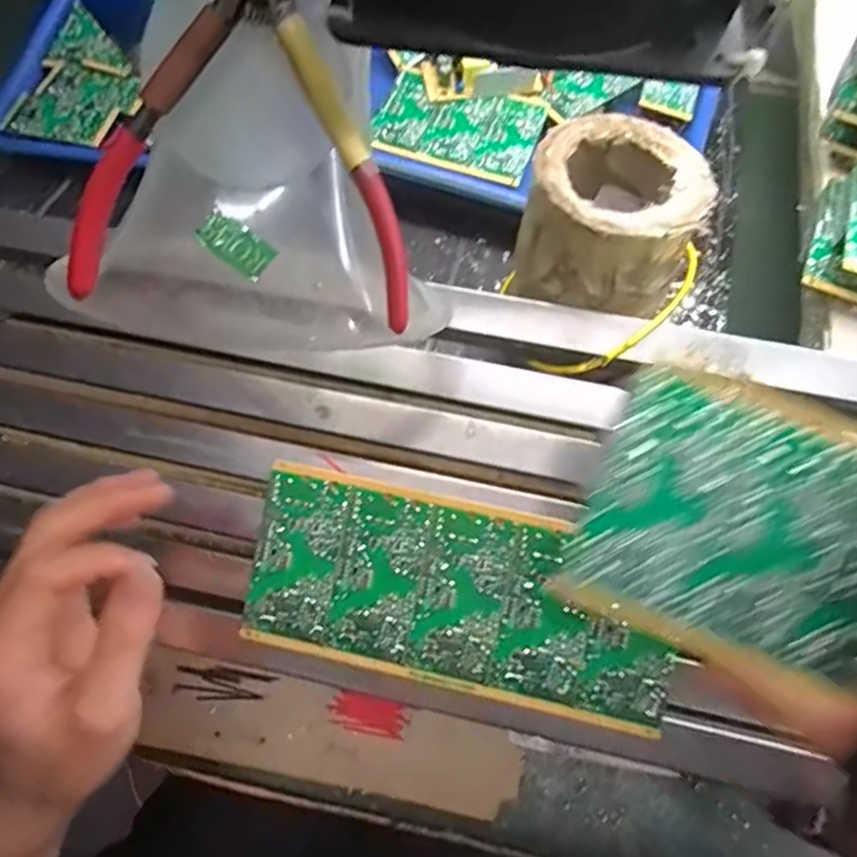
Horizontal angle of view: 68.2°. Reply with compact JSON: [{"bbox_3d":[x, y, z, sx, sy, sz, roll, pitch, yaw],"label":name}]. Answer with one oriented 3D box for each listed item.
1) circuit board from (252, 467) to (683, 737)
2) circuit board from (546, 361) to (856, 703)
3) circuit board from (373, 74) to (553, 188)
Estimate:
[{"bbox_3d":[0.016,0.085,0.324,0.212,0.004,0.094,11,91,6],"label":"circuit board"},{"bbox_3d":[0.122,0.037,0.232,0.123,0.004,0.095,19,93,4],"label":"circuit board"},{"bbox_3d":[0.023,-0.244,0.512,0.130,0.008,0.087,15,67,8],"label":"circuit board"}]

